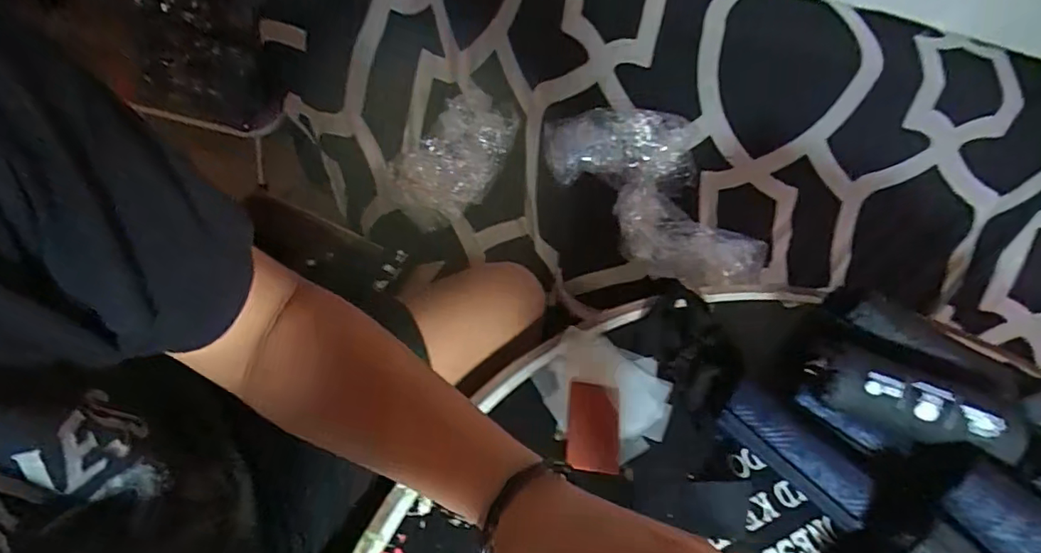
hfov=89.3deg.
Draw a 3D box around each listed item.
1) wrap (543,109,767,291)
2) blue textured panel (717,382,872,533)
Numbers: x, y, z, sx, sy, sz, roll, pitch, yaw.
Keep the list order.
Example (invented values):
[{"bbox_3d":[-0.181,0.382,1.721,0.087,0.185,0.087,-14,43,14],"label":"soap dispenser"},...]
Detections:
[{"bbox_3d":[0.268,-0.166,1.016,0.265,0.100,0.472,-23,61,-22],"label":"wrap"},{"bbox_3d":[0.254,0.164,0.491,0.142,0.043,0.056,38,59,18],"label":"blue textured panel"}]

